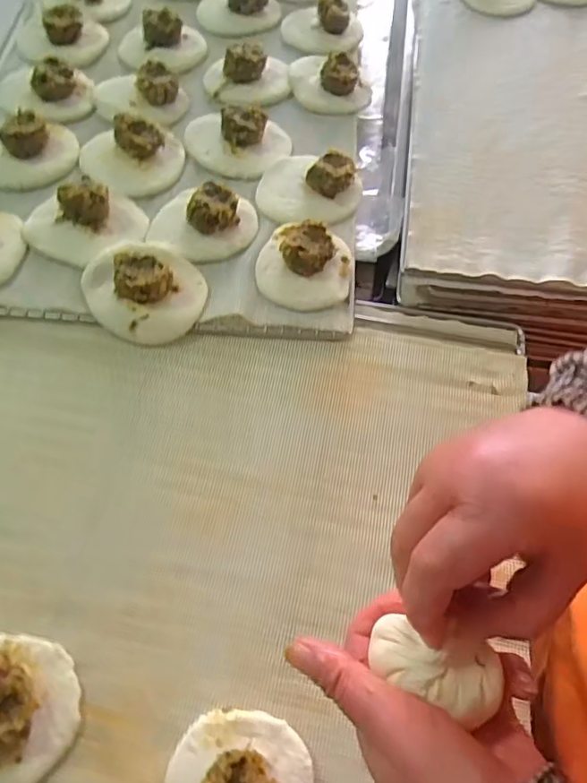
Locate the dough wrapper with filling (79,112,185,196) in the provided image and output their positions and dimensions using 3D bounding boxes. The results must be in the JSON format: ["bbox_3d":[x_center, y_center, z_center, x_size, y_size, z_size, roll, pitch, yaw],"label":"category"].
[{"bbox_3d":[-0.152,-0.226,0.521,0.093,0.027,0.083,-19,64,-10],"label":"dough wrapper with filling"}]

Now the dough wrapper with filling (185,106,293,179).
[{"bbox_3d":[-0.054,-0.247,0.535,0.099,0.025,0.077,-3,62,-2],"label":"dough wrapper with filling"}]

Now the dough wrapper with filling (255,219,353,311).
[{"bbox_3d":[0.009,-0.111,0.464,0.079,0.032,0.082,13,63,6],"label":"dough wrapper with filling"}]

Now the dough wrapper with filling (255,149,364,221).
[{"bbox_3d":[0.015,-0.195,0.511,0.095,0.030,0.083,1,62,0],"label":"dough wrapper with filling"}]

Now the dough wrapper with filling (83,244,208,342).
[{"bbox_3d":[-0.123,-0.087,0.451,0.095,0.030,0.087,0,62,0],"label":"dough wrapper with filling"}]

